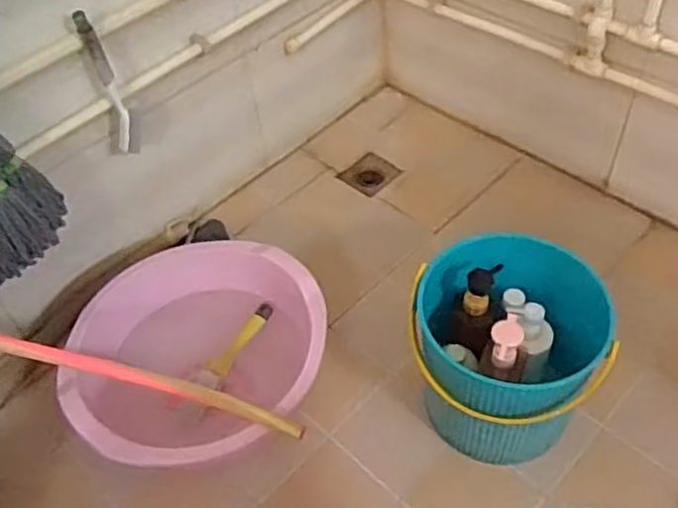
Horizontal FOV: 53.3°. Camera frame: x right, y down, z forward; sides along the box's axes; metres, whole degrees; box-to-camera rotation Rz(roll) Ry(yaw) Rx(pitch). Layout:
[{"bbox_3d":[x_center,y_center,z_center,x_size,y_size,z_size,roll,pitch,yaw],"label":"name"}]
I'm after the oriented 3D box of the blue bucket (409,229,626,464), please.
[{"bbox_3d":[0.240,0.144,0.997,0.251,0.241,0.240,-3,50,3],"label":"blue bucket"}]

